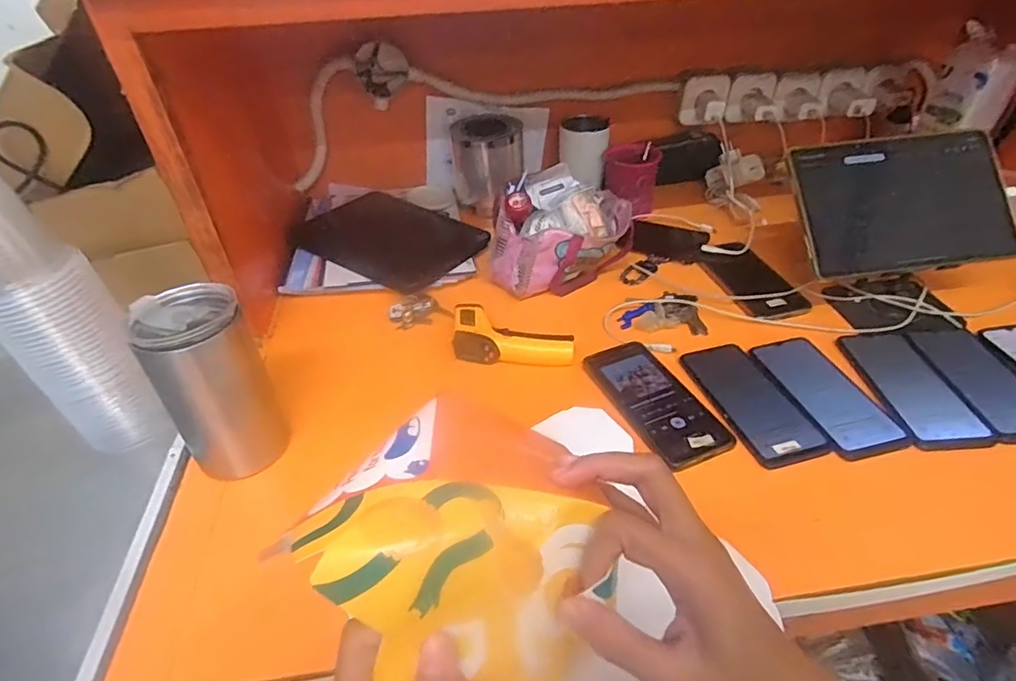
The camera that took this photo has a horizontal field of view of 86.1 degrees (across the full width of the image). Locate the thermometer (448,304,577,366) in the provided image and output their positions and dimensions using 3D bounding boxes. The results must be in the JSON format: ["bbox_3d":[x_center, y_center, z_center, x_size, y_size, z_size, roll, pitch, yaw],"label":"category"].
[{"bbox_3d":[0.006,-0.005,0.627,0.136,0.038,0.078,0,39,4],"label":"thermometer"}]

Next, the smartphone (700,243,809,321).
[{"bbox_3d":[0.313,-0.088,0.708,0.079,0.012,0.159,-10,40,-8],"label":"smartphone"}]

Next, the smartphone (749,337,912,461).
[{"bbox_3d":[0.323,0.052,0.552,0.074,0.012,0.150,-11,40,-9],"label":"smartphone"}]

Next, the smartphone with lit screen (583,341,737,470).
[{"bbox_3d":[0.153,0.058,0.555,0.078,0.013,0.158,-19,42,-18],"label":"smartphone with lit screen"}]

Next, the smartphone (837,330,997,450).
[{"bbox_3d":[0.409,0.040,0.550,0.075,0.007,0.148,-4,39,-1],"label":"smartphone"}]

